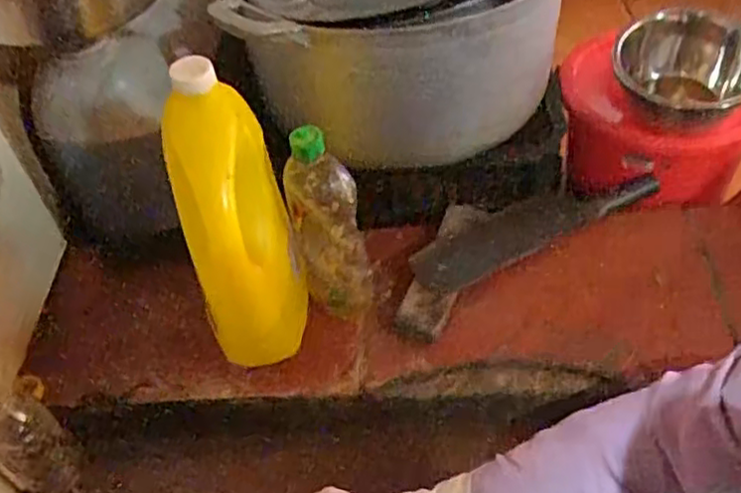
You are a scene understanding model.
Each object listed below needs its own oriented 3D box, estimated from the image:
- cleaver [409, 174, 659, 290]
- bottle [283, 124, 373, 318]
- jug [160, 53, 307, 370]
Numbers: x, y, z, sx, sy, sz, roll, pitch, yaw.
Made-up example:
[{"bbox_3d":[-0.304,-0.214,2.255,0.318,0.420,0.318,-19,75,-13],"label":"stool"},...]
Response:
[{"bbox_3d":[0.208,-0.029,0.914,0.316,0.070,0.016,-26,16,3],"label":"cleaver"},{"bbox_3d":[-0.046,-0.022,0.734,0.059,0.230,0.073,-25,49,-16],"label":"bottle"},{"bbox_3d":[-0.134,-0.020,0.703,0.104,0.323,0.090,-15,22,-7],"label":"jug"}]

